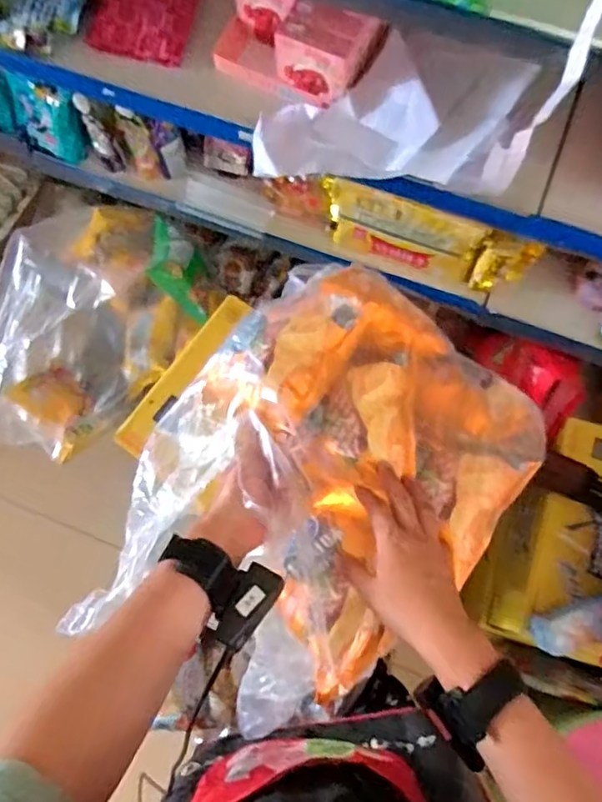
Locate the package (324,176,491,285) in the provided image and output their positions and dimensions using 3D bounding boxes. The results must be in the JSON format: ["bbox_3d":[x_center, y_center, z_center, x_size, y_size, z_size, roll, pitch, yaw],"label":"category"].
[{"bbox_3d":[0.162,-0.280,0.972,0.268,0.215,0.059,21,76,7],"label":"package"}]

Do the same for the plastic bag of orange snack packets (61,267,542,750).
[{"bbox_3d":[0.012,0.080,0.620,0.346,0.122,0.437,37,78,10],"label":"plastic bag of orange snack packets"}]

